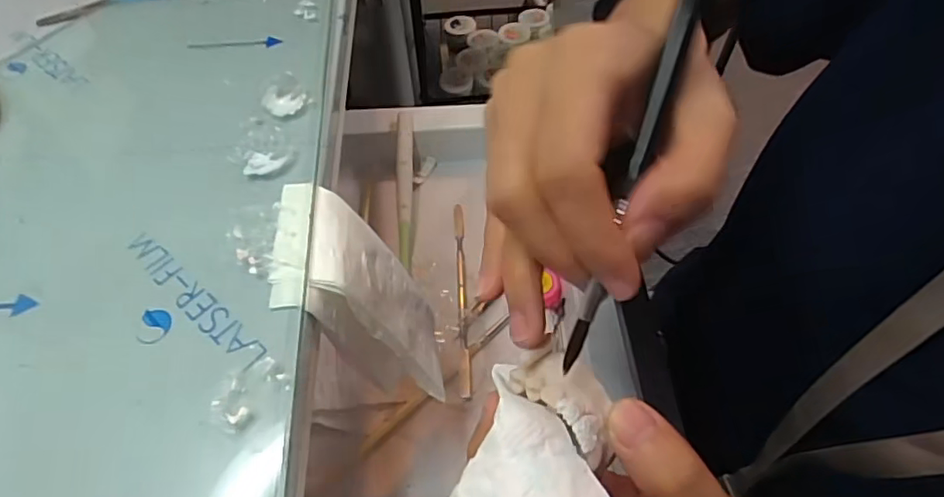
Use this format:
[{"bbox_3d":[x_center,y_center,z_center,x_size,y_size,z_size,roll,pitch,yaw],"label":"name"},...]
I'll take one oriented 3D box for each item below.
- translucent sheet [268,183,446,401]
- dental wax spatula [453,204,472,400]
[{"bbox_3d":[-0.045,0.029,0.255,0.052,0.104,0.064,-4,55,-1],"label":"translucent sheet"},{"bbox_3d":[-0.007,0.028,0.405,0.008,0.012,0.157,-3,55,0],"label":"dental wax spatula"}]

